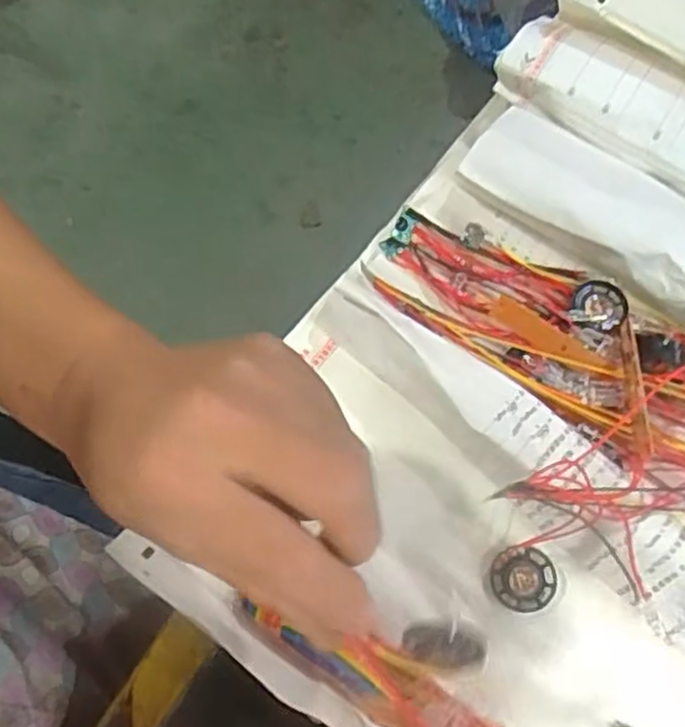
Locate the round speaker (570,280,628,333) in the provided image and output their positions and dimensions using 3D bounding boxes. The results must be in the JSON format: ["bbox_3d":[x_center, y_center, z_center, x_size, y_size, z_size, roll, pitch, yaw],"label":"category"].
[{"bbox_3d":[0.132,-0.031,0.370,0.026,0.004,0.032,26,70,6],"label":"round speaker"}]

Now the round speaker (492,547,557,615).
[{"bbox_3d":[0.080,0.094,0.318,0.026,0.011,0.026,1,69,-4],"label":"round speaker"}]

